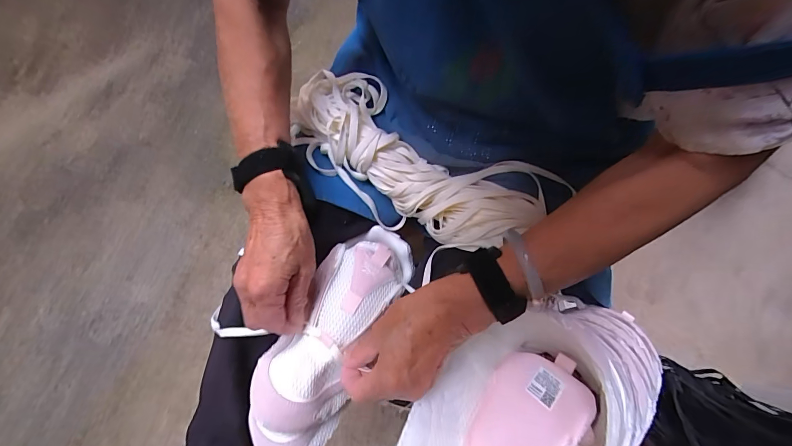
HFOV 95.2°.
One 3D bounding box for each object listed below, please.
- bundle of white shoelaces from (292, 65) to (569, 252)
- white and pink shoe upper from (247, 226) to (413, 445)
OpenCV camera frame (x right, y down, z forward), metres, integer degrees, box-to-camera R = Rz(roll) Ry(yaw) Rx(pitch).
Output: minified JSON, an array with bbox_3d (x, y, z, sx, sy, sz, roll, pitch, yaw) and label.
[{"bbox_3d":[-0.001,-0.073,0.403,0.280,0.057,0.115,32,72,6],"label":"bundle of white shoelaces"},{"bbox_3d":[-0.066,0.111,0.370,0.087,0.061,0.249,25,69,9],"label":"white and pink shoe upper"}]

